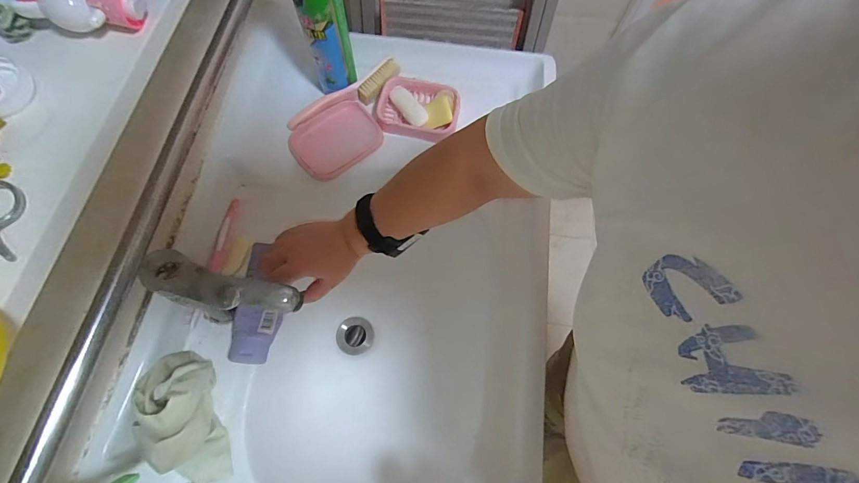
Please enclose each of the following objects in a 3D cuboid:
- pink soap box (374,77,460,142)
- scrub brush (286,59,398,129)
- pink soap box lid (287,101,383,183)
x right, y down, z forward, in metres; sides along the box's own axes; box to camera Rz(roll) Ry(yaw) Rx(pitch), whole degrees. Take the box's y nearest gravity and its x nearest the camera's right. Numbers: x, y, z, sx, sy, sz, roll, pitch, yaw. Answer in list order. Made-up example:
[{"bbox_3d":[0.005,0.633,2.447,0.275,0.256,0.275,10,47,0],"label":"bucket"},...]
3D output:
[{"bbox_3d":[-0.018,-0.207,0.622,0.124,0.031,0.088,15,69,5],"label":"pink soap box"},{"bbox_3d":[-0.129,-0.224,0.617,0.192,0.035,0.035,-31,72,-12],"label":"scrub brush"},{"bbox_3d":[-0.143,-0.157,0.613,0.134,0.021,0.096,-35,73,-13],"label":"pink soap box lid"}]

